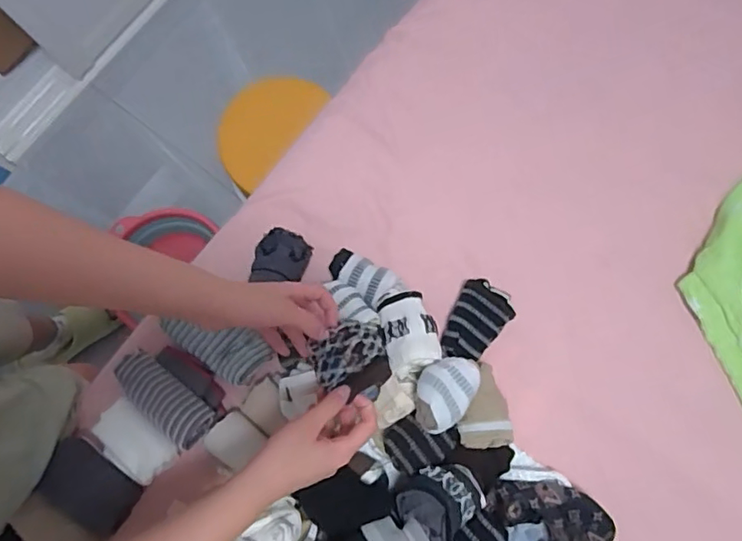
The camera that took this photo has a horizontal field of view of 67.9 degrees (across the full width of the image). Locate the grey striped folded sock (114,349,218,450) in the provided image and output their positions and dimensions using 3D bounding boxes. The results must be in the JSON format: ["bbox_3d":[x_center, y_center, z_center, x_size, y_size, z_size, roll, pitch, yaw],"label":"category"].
[{"bbox_3d":[-0.236,0.144,0.631,0.122,0.024,0.049,44,83,8],"label":"grey striped folded sock"}]

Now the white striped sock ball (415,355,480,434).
[{"bbox_3d":[0.076,0.124,0.563,0.053,0.043,0.083,38,82,7],"label":"white striped sock ball"}]

